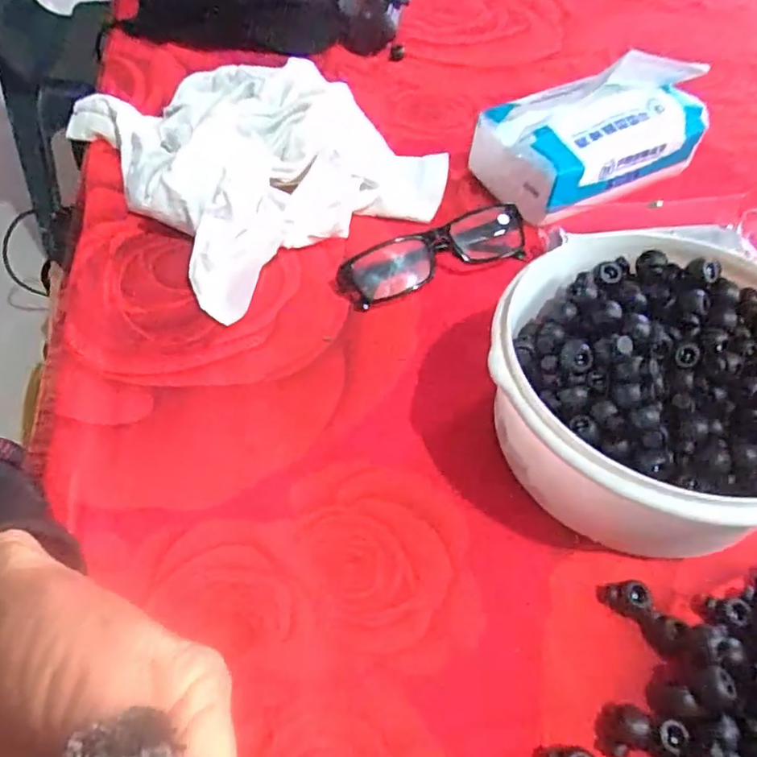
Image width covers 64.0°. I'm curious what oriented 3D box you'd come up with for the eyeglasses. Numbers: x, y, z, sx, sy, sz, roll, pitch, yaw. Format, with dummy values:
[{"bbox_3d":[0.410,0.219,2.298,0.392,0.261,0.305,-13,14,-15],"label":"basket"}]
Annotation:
[{"bbox_3d":[0.039,-0.088,0.409,0.136,0.027,0.041,-22,57,-20],"label":"eyeglasses"}]

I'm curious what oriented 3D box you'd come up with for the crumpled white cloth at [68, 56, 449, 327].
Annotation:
[{"bbox_3d":[-0.097,-0.182,0.460,0.226,0.056,0.259,-34,62,-26],"label":"crumpled white cloth"}]

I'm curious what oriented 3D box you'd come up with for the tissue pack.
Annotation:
[{"bbox_3d":[0.164,-0.192,0.459,0.168,0.082,0.092,-23,57,-20],"label":"tissue pack"}]

